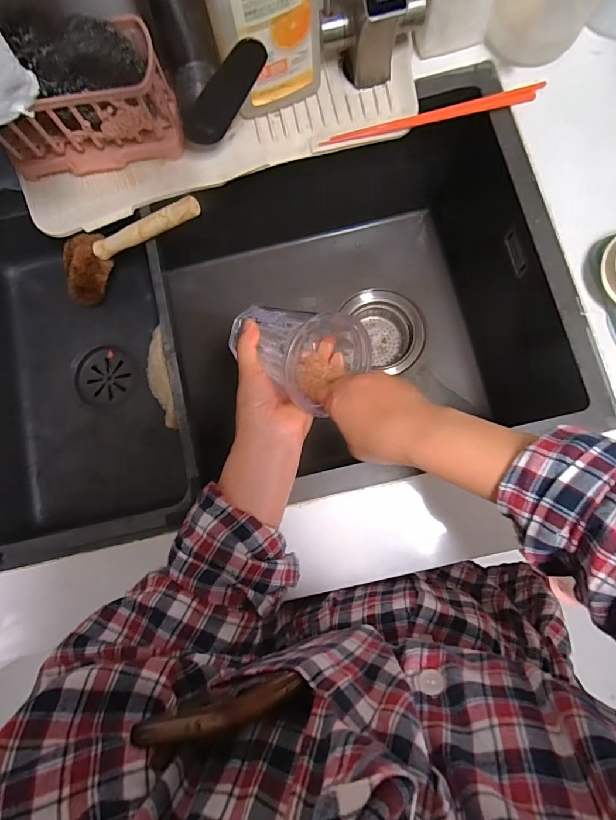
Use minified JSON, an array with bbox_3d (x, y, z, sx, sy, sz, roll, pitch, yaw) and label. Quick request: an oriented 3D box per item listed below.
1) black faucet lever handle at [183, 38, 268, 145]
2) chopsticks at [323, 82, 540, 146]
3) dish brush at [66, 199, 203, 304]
[{"bbox_3d":[-0.077,-0.288,0.395,0.107,0.030,0.021,-25,77,42],"label":"black faucet lever handle"},{"bbox_3d":[0.136,-0.318,0.463,0.240,0.004,0.017,-13,81,1],"label":"chopsticks"},{"bbox_3d":[-0.195,-0.177,0.465,0.201,0.043,0.065,-16,80,25],"label":"dish brush"}]

